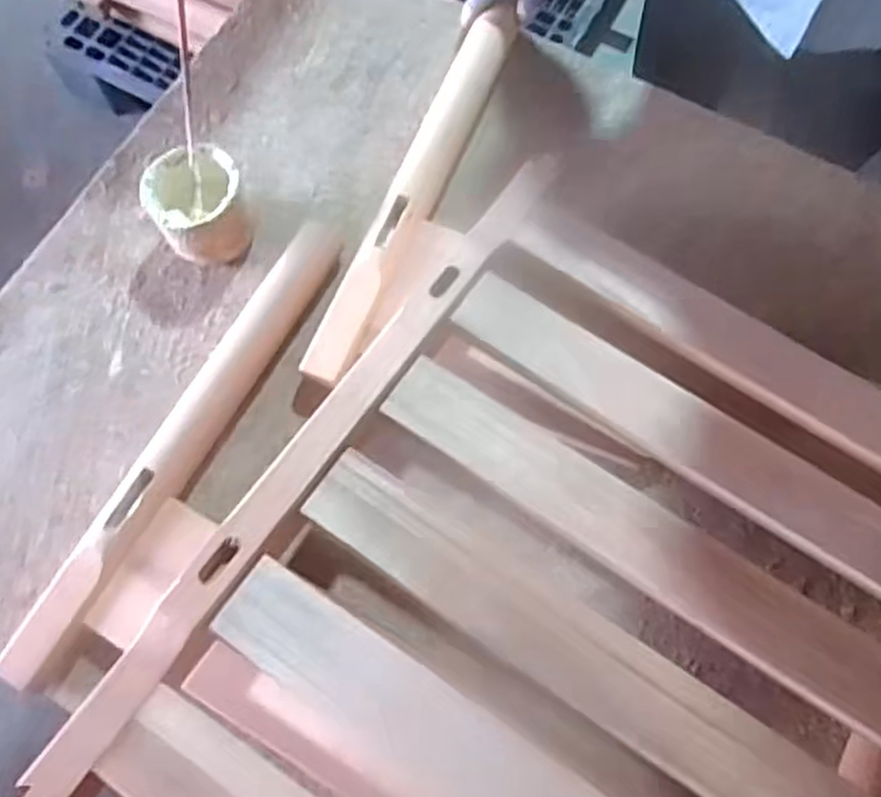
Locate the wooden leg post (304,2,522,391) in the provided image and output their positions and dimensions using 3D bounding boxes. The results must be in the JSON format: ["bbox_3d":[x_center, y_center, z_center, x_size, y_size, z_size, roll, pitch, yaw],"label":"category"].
[{"bbox_3d":[-0.024,-0.196,0.741,0.052,0.049,0.410,22,73,7],"label":"wooden leg post"}]

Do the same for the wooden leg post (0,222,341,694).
[{"bbox_3d":[-0.220,0.038,0.668,0.050,0.045,0.458,29,74,9],"label":"wooden leg post"}]

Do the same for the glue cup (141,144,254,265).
[{"bbox_3d":[-0.223,-0.175,0.721,0.086,0.077,0.091,0,72,0],"label":"glue cup"}]

